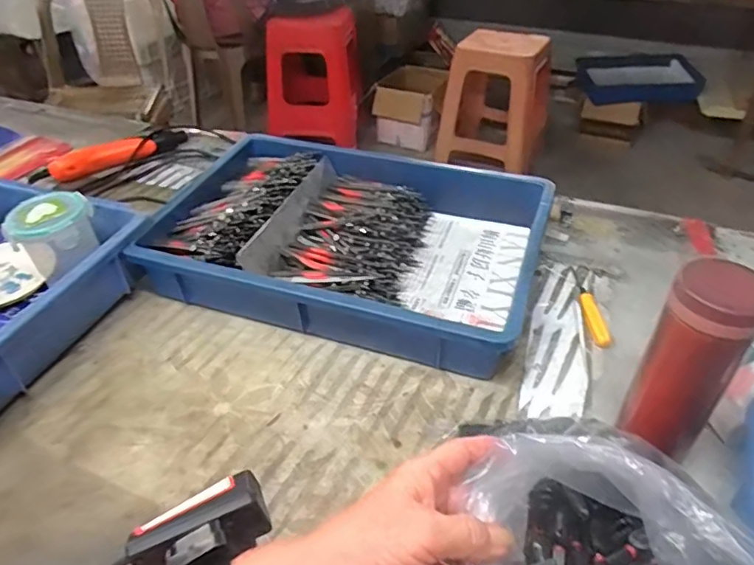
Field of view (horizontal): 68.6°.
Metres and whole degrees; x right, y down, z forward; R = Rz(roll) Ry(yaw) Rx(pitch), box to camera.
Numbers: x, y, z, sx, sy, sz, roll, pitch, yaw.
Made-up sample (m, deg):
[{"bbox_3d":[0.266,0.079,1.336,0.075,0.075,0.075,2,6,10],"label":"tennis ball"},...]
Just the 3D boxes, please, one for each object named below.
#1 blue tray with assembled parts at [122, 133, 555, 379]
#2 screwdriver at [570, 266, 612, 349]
[{"bbox_3d":[-0.029,-0.059,0.660,0.430,0.082,0.303,13,42,16],"label":"blue tray with assembled parts"},{"bbox_3d":[0.235,0.022,0.618,0.020,0.015,0.128,1,41,3],"label":"screwdriver"}]

